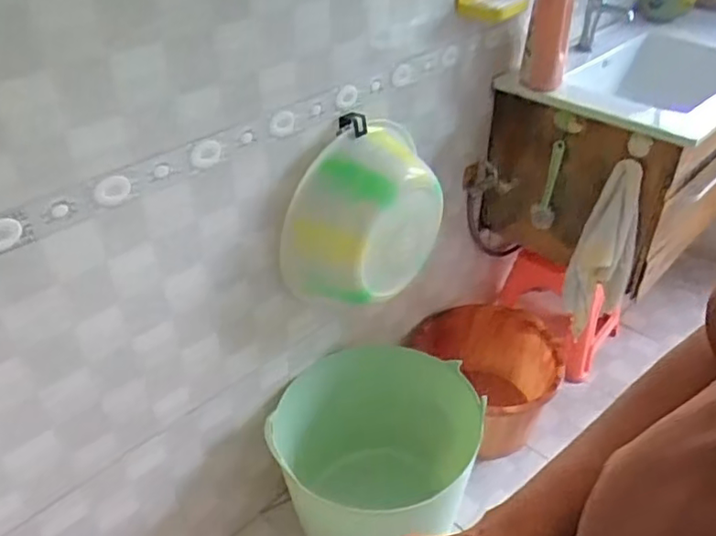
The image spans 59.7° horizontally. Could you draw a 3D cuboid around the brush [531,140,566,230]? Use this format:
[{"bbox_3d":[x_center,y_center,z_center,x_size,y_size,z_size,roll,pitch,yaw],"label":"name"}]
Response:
[{"bbox_3d":[0.389,-0.167,1.279,0.047,0.216,0.059,12,39,17],"label":"brush"}]

